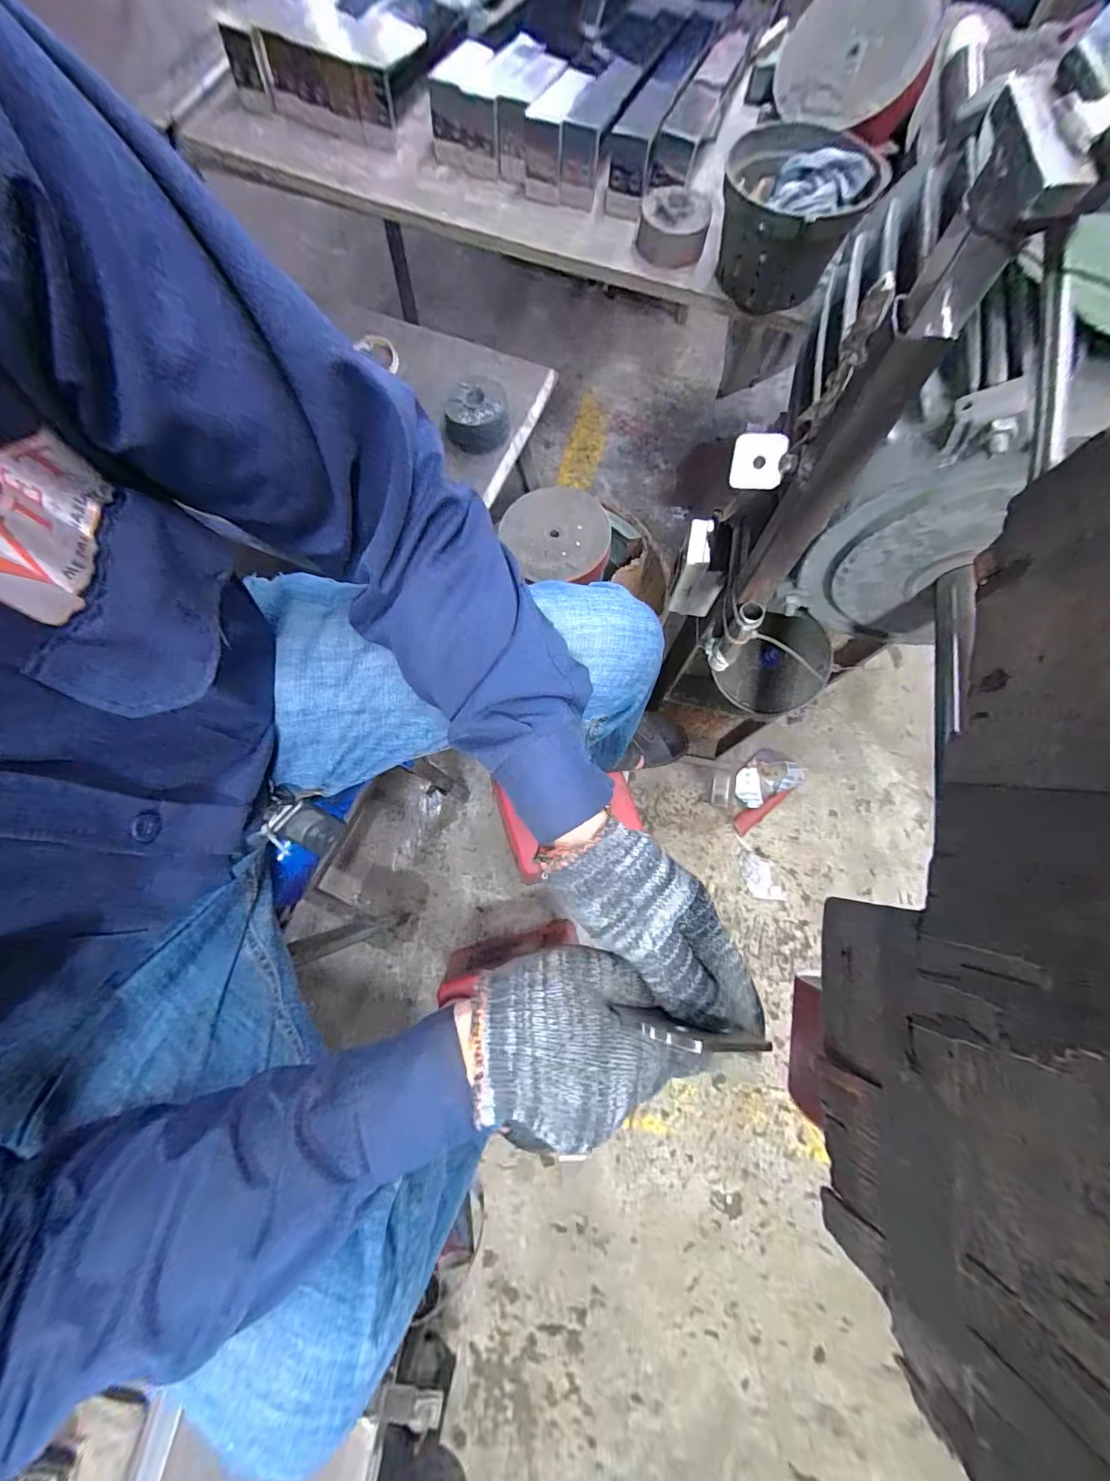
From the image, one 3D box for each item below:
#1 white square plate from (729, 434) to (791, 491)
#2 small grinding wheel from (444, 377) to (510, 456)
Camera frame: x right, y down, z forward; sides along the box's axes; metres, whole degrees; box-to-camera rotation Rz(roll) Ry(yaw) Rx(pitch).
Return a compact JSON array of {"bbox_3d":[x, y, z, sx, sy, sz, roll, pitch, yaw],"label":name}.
[{"bbox_3d":[0.118,-0.162,0.276,0.029,0.028,0.004,7,33,8],"label":"white square plate"},{"bbox_3d":[-0.118,-0.487,0.712,0.091,0.053,0.083,-13,75,-4],"label":"small grinding wheel"}]

